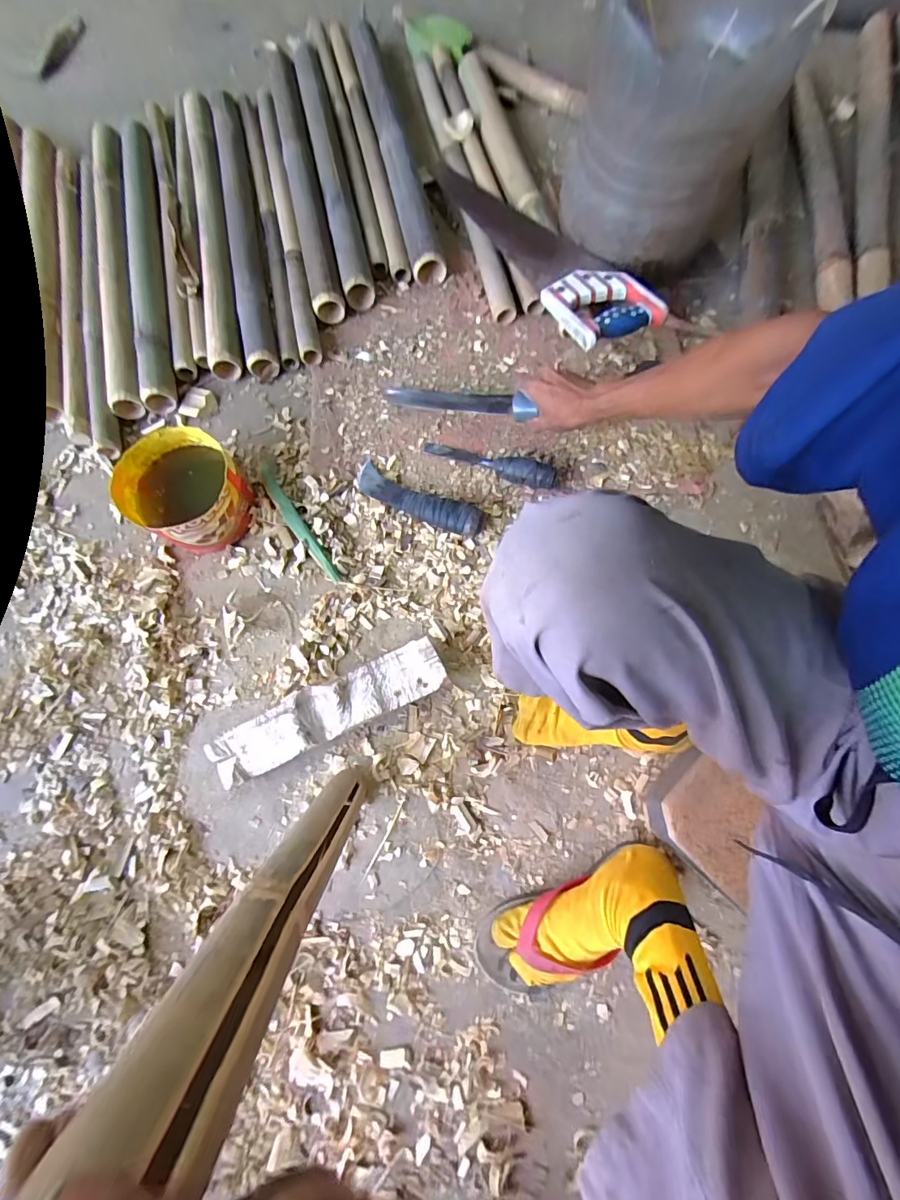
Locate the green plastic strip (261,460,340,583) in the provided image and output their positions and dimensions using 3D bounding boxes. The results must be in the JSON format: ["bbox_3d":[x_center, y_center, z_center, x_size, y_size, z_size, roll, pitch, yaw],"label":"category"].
[{"bbox_3d":[-0.225,-0.117,0.676,0.022,0.019,0.216,-33,77,-7],"label":"green plastic strip"}]

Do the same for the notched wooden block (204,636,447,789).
[{"bbox_3d":[-0.150,0.139,0.591,0.296,0.051,0.067,-25,76,-5],"label":"notched wooden block"}]

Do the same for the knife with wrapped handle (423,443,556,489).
[{"bbox_3d":[0.055,-0.205,0.685,0.198,0.043,0.047,14,76,5],"label":"knife with wrapped handle"}]

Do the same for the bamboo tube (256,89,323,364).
[{"bbox_3d":[-0.306,-0.732,0.851,0.036,0.034,0.736,-13,76,-2],"label":"bamboo tube"}]

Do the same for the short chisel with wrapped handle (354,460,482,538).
[{"bbox_3d":[-0.048,-0.147,0.661,0.204,0.046,0.052,29,78,8],"label":"short chisel with wrapped handle"}]

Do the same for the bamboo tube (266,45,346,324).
[{"bbox_3d":[-0.291,-0.852,0.877,0.055,0.047,0.797,-13,76,-2],"label":"bamboo tube"}]

